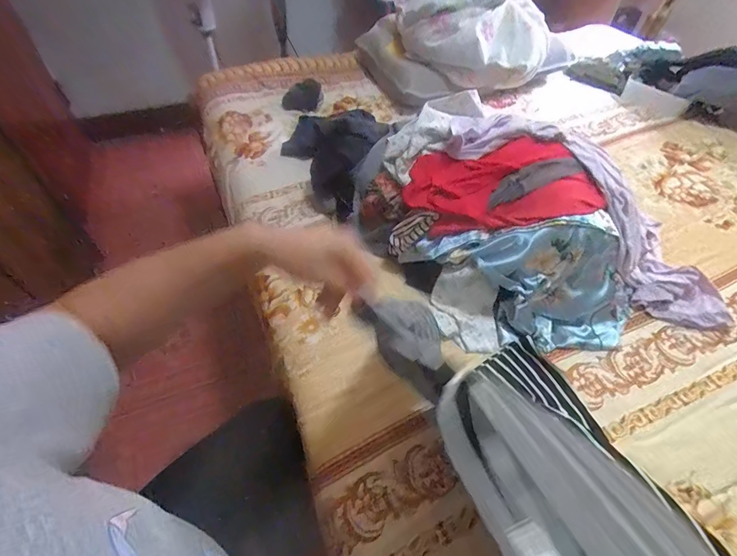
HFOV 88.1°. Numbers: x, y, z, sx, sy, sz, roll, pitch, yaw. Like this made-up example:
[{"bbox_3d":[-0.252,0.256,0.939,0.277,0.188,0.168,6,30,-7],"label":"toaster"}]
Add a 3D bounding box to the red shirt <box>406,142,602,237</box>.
[{"bbox_3d":[0.238,-0.162,0.689,0.330,0.094,0.157,4,51,0],"label":"red shirt"}]

